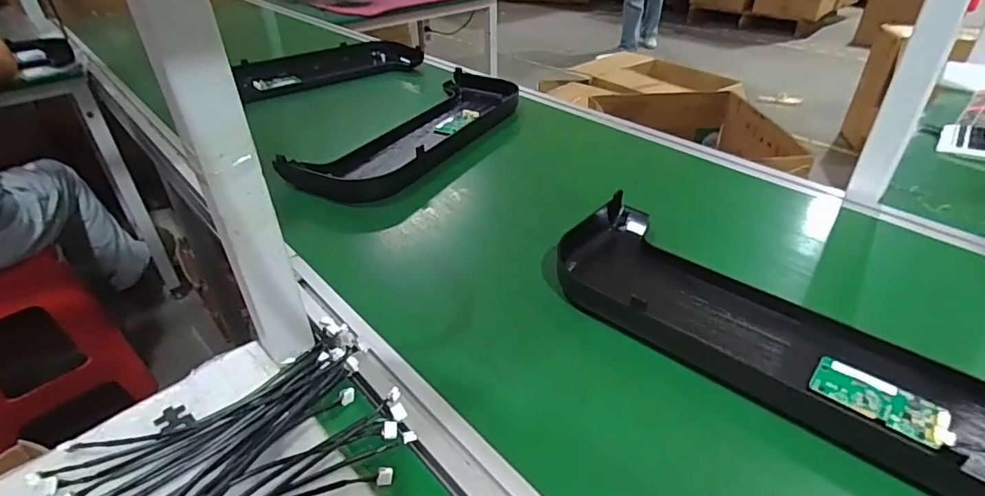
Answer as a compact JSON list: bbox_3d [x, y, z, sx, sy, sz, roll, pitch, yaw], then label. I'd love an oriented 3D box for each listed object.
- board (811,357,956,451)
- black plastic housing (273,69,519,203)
[{"bbox_3d":[0.330,0.129,0.440,0.097,0.014,0.053,27,44,32],"label":"board"},{"bbox_3d":[-0.117,-0.209,0.914,0.177,0.053,0.495,19,40,24],"label":"black plastic housing"}]

